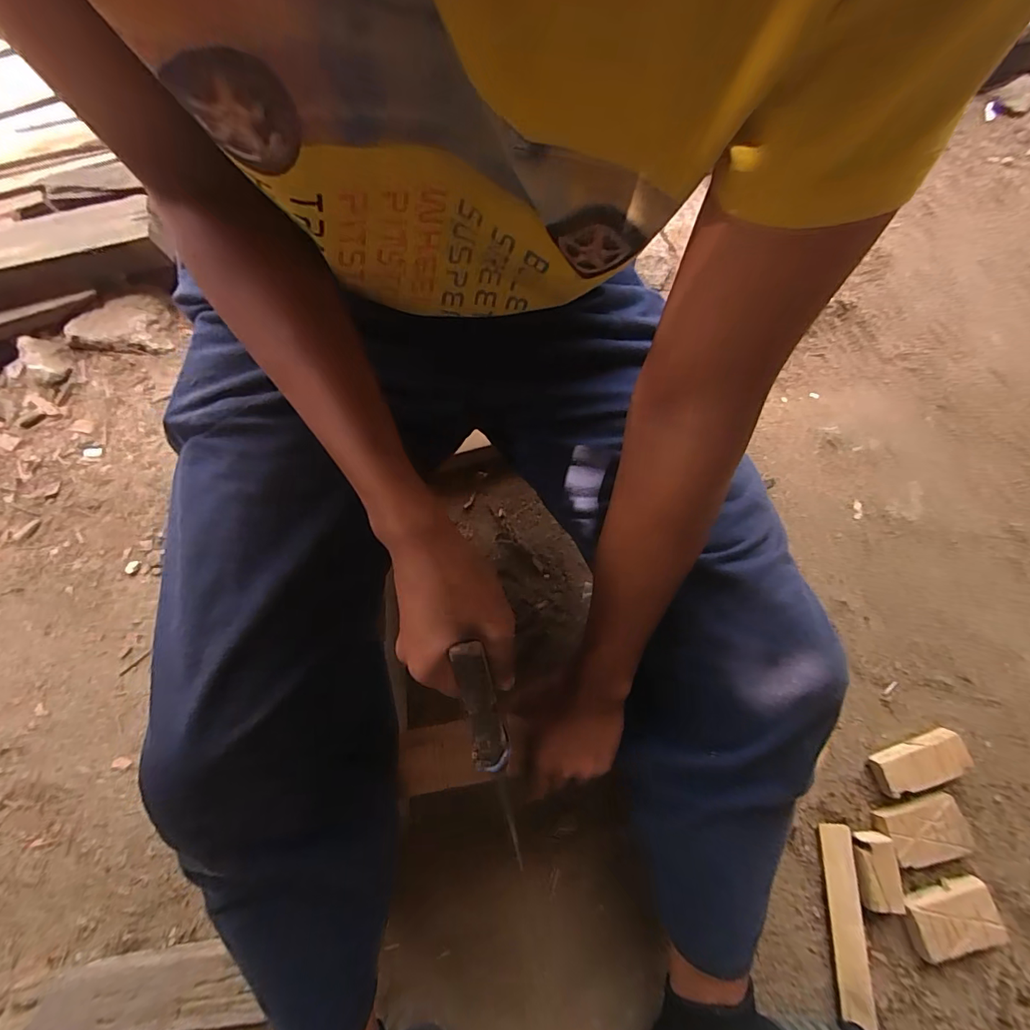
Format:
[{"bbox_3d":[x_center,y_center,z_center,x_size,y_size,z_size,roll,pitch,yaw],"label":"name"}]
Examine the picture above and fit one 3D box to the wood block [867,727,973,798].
[{"bbox_3d":[0.470,0.286,0.539,0.107,0.025,0.042,-22,78,-5],"label":"wood block"}]

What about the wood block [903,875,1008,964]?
[{"bbox_3d":[0.476,0.442,0.502,0.095,0.022,0.063,-17,78,-3],"label":"wood block"}]

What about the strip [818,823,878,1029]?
[{"bbox_3d":[0.361,0.444,0.505,0.033,0.016,0.184,2,77,1],"label":"strip"}]

